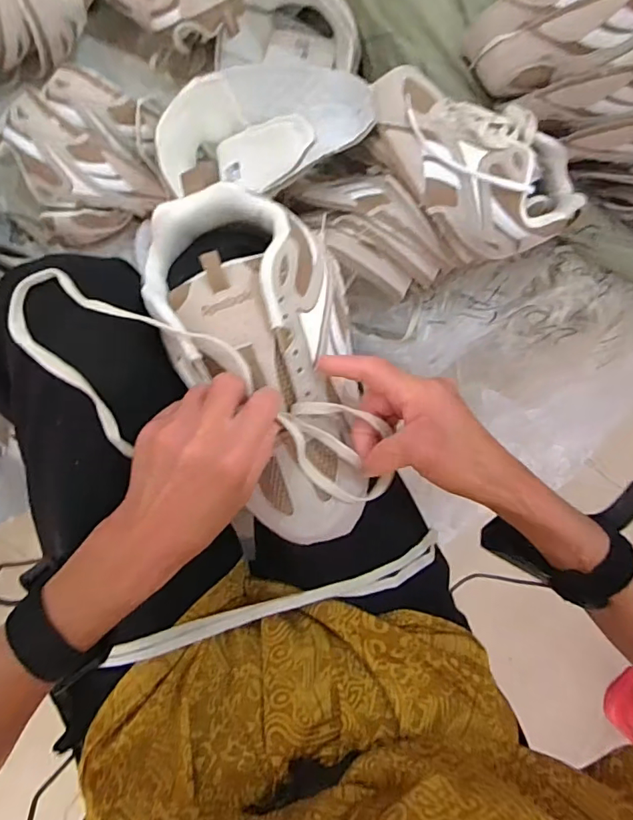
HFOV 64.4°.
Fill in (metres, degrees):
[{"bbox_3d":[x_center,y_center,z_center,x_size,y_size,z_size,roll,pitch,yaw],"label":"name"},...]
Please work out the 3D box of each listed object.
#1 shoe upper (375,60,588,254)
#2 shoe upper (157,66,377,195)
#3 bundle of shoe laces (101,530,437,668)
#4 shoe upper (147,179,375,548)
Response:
[{"bbox_3d":[0.154,-0.257,0.509,0.238,0.071,0.136,41,90,-6],"label":"shoe upper"},{"bbox_3d":[-0.058,-0.314,0.568,0.244,0.092,0.131,-5,95,17],"label":"shoe upper"},{"bbox_3d":[-0.022,0.149,0.394,0.259,0.053,0.017,-14,95,-3],"label":"bundle of shoe laces"},{"bbox_3d":[-0.026,-0.030,0.346,0.120,0.068,0.246,-21,97,-3],"label":"shoe upper"}]

